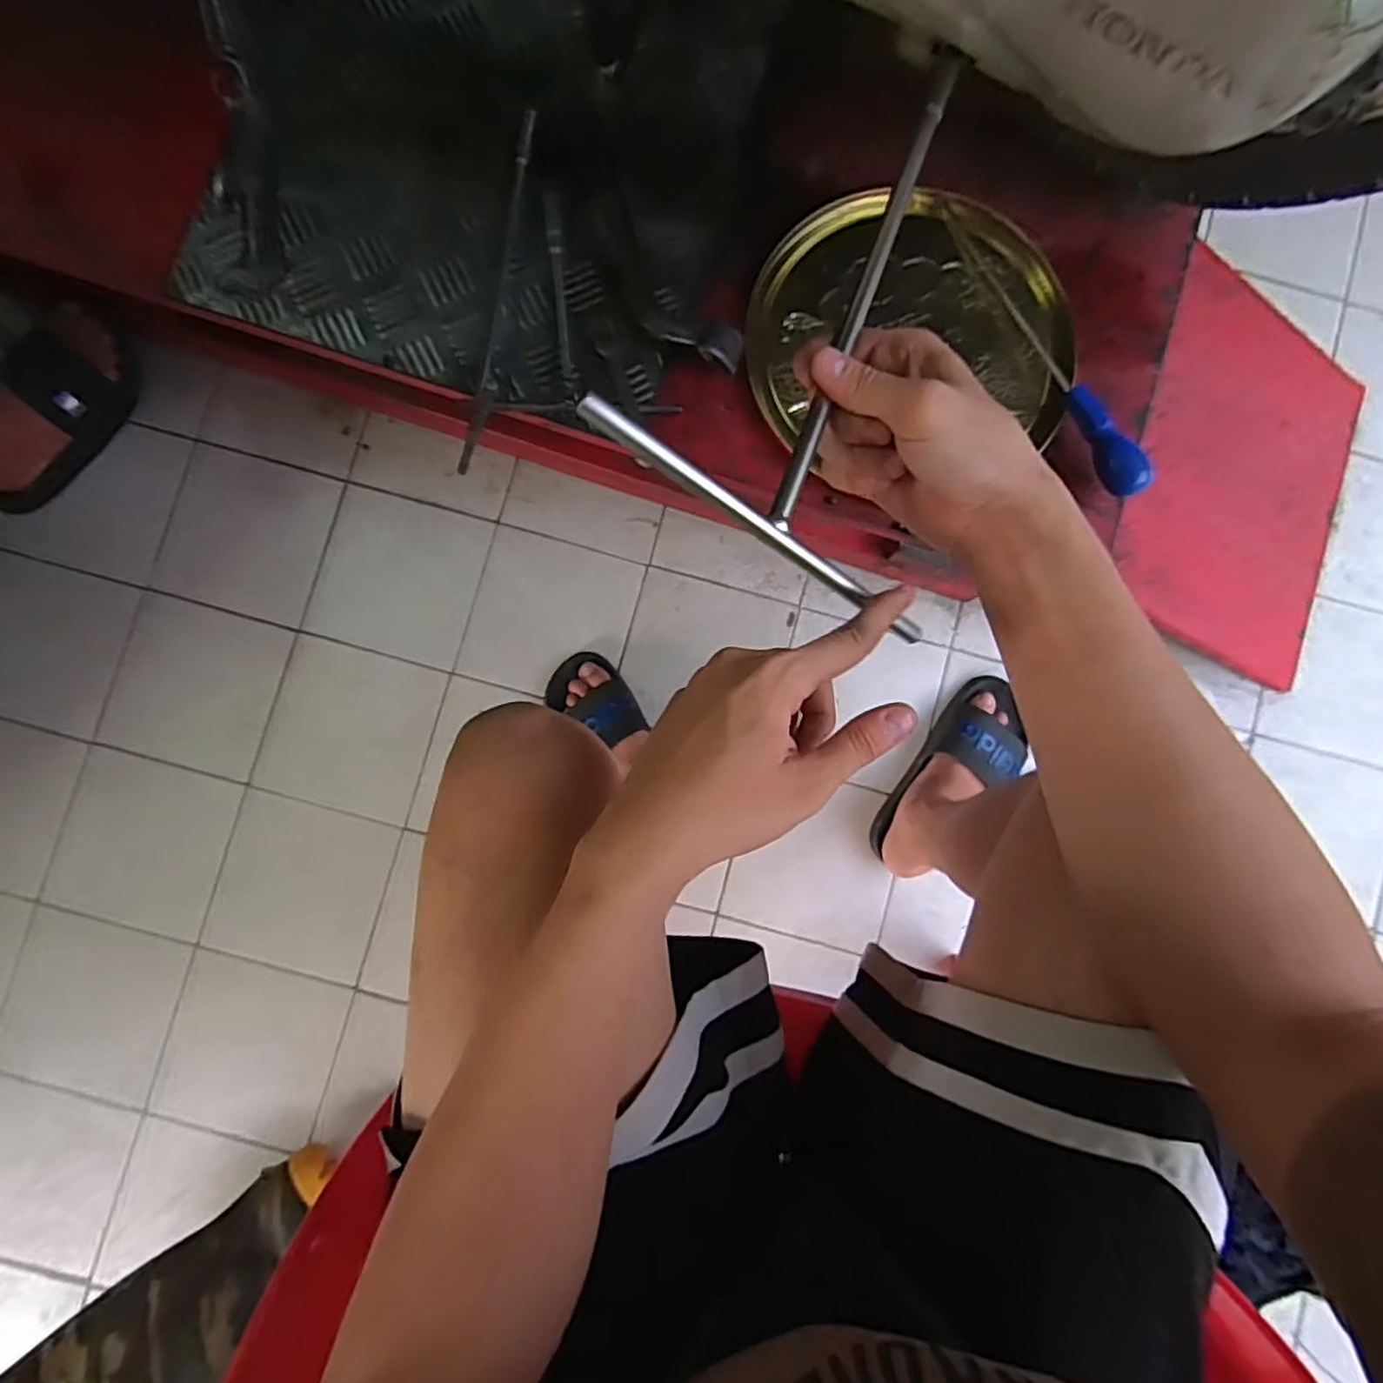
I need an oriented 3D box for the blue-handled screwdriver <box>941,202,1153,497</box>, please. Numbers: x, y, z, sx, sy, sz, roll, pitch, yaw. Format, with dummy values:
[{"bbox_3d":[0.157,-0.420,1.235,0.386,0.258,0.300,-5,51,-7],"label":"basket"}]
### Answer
[{"bbox_3d":[0.280,-0.279,0.547,0.024,0.036,0.279,-26,86,-3],"label":"blue-handled screwdriver"}]

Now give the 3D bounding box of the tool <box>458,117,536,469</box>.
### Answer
[{"bbox_3d":[-0.152,-0.325,0.555,0.016,0.009,0.312,8,85,0],"label":"tool"}]

